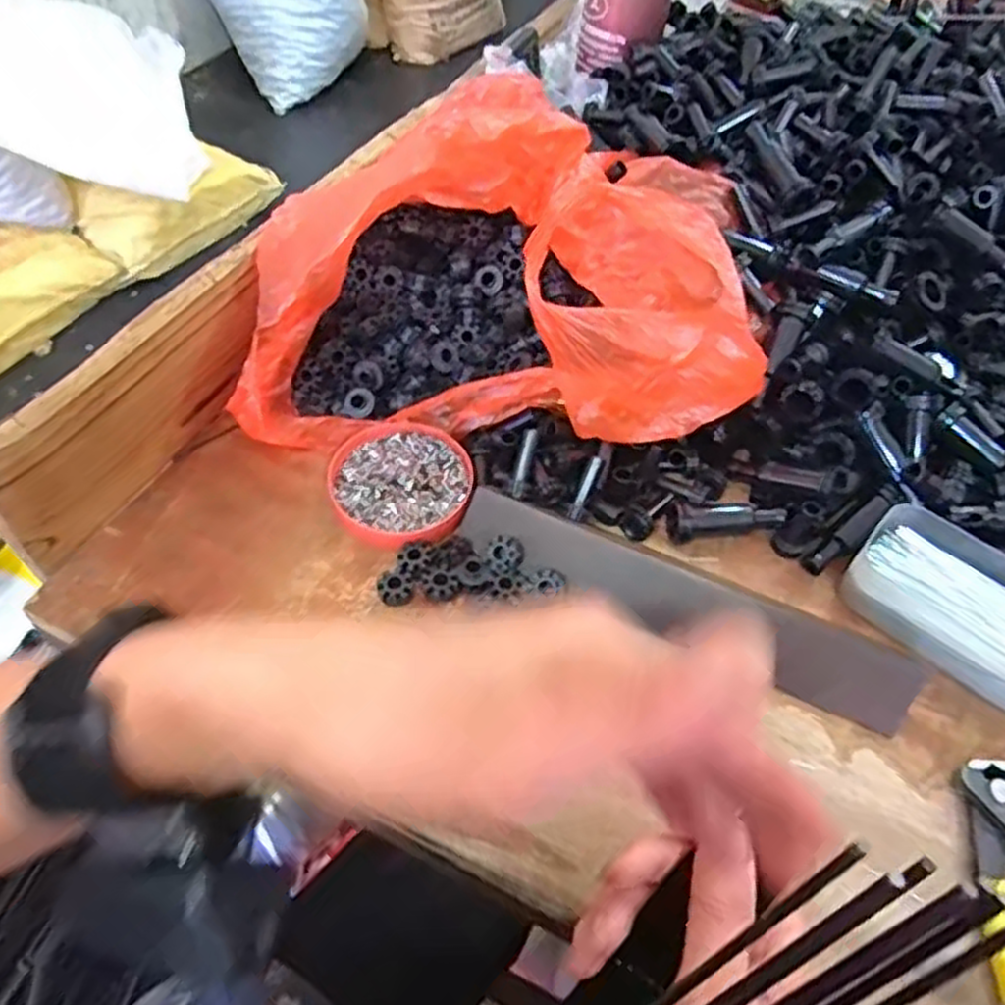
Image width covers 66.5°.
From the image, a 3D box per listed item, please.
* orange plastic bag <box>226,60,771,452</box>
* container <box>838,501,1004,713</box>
[{"bbox_3d":[-0.005,-0.131,0.450,0.279,0.128,0.175,4,52,-1],"label":"orange plastic bag"},{"bbox_3d":[0.248,0.057,0.405,0.120,0.031,0.066,37,59,22],"label":"container"}]

